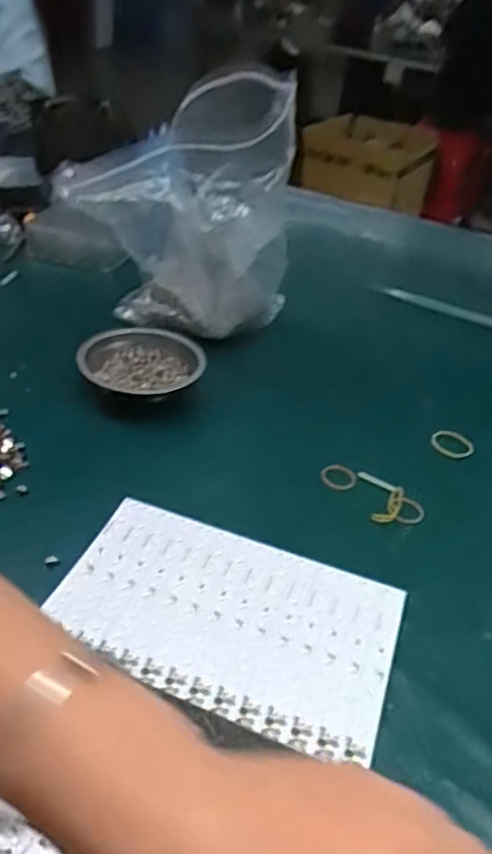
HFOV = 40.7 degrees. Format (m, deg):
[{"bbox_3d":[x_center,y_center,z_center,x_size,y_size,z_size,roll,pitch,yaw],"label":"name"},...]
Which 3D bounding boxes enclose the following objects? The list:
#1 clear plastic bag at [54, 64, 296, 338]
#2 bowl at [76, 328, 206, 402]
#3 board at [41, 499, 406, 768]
[{"bbox_3d":[-0.055,-0.222,0.719,0.207,0.286,0.172,3,35,-5],"label":"clear plastic bag"},{"bbox_3d":[-0.111,-0.066,0.711,0.121,0.034,0.112,4,35,-3],"label":"bowl"},{"bbox_3d":[-0.013,0.136,0.487,0.239,0.005,0.148,18,37,13],"label":"board"}]

